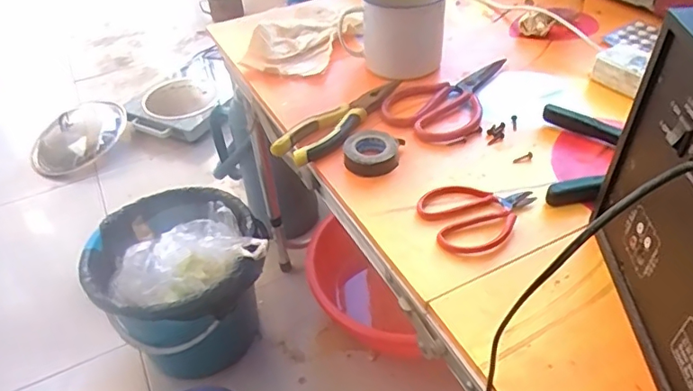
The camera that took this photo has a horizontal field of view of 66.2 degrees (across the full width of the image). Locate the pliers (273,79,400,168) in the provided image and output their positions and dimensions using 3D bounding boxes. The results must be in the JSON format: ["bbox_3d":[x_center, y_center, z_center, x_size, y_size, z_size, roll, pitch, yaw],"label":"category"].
[{"bbox_3d":[-0.003,-0.083,0.580,0.056,0.018,0.169,30,54,31],"label":"pliers"}]

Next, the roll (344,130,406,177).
[{"bbox_3d":[0.027,-0.044,0.537,0.054,0.021,0.055,-3,43,3],"label":"roll"}]

